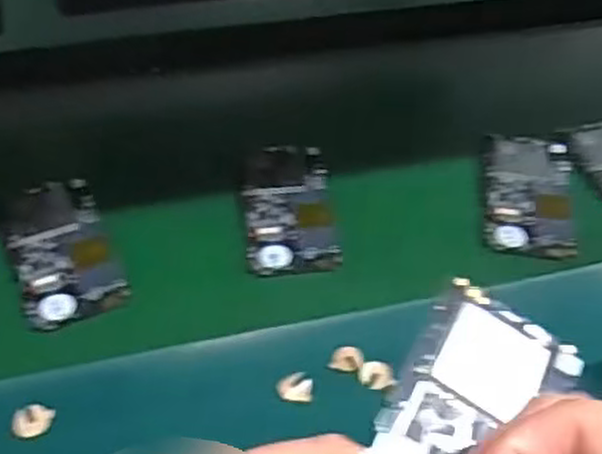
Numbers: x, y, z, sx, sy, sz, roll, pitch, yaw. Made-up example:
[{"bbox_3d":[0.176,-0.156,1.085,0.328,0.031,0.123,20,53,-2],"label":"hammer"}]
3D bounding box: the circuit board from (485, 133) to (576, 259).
[{"bbox_3d":[0.173,-0.027,0.587,0.067,0.008,0.119,8,47,3],"label":"circuit board"}]

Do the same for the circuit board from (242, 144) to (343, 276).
[{"bbox_3d":[-0.009,-0.017,0.566,0.064,0.014,0.118,-3,49,-6],"label":"circuit board"}]

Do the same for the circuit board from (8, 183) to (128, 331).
[{"bbox_3d":[-0.165,0.014,0.529,0.064,0.010,0.122,-18,51,-19],"label":"circuit board"}]

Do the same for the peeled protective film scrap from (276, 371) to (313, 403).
[{"bbox_3d":[-0.004,0.095,0.459,0.021,0.006,0.017,3,76,-5],"label":"peeled protective film scrap"}]

